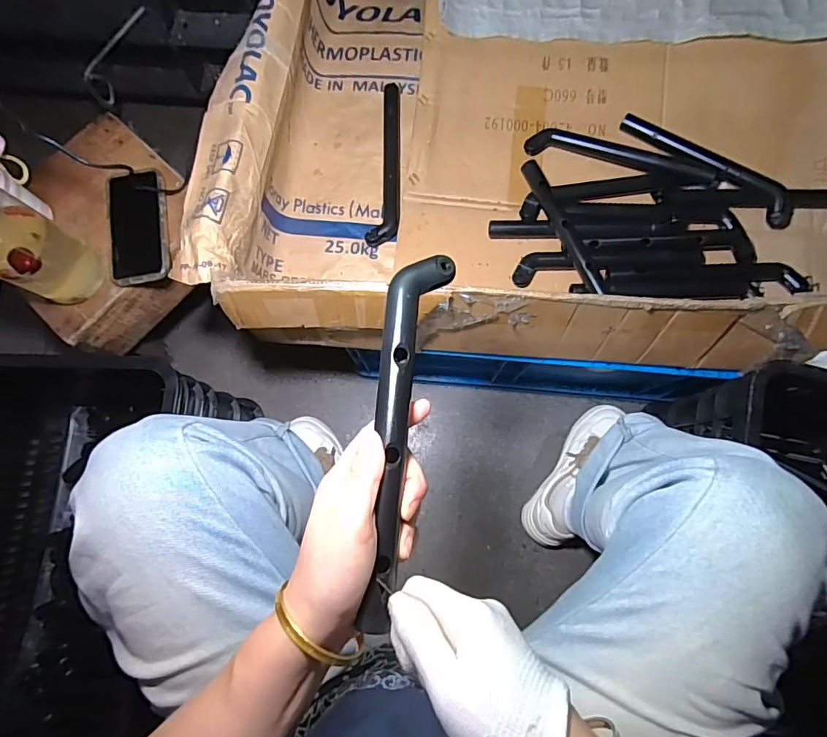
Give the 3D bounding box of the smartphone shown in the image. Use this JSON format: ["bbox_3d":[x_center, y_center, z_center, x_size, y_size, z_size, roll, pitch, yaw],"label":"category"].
[{"bbox_3d":[-0.382,-0.198,0.662,0.079,0.015,0.164,-8,83,-1],"label":"smartphone"}]

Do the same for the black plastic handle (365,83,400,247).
[{"bbox_3d":[-0.033,-0.293,0.689,0.041,0.016,0.249,6,78,2],"label":"black plastic handle"}]

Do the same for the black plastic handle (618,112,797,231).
[{"bbox_3d":[0.398,-0.274,0.646,0.255,0.034,0.038,39,81,8],"label":"black plastic handle"}]

